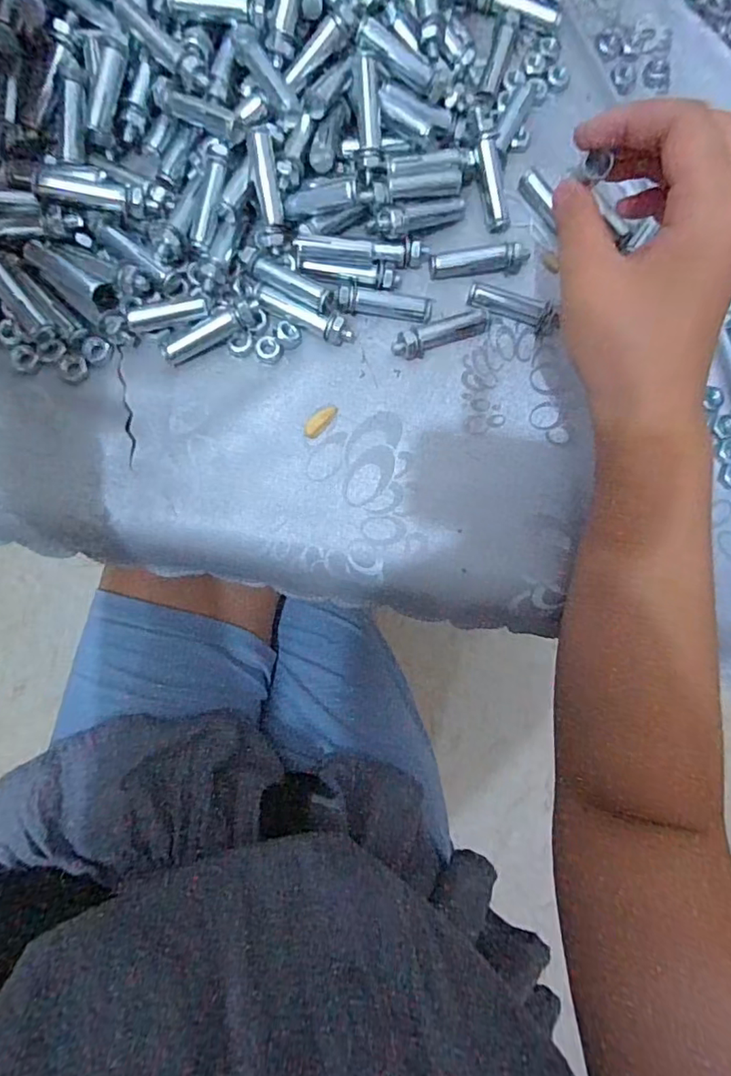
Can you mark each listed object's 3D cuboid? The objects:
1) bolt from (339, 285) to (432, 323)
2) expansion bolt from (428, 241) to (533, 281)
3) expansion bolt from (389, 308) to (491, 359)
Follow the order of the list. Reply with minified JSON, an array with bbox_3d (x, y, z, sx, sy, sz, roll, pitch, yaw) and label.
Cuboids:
[{"bbox_3d":[0.011,-0.126,0.290,0.051,0.011,0.012,4,86,-5],"label":"bolt"},{"bbox_3d":[0.063,-0.152,0.295,0.054,0.014,0.012,-9,87,-6],"label":"expansion bolt"},{"bbox_3d":[0.043,-0.110,0.291,0.056,0.013,0.011,-21,88,-6],"label":"expansion bolt"}]

